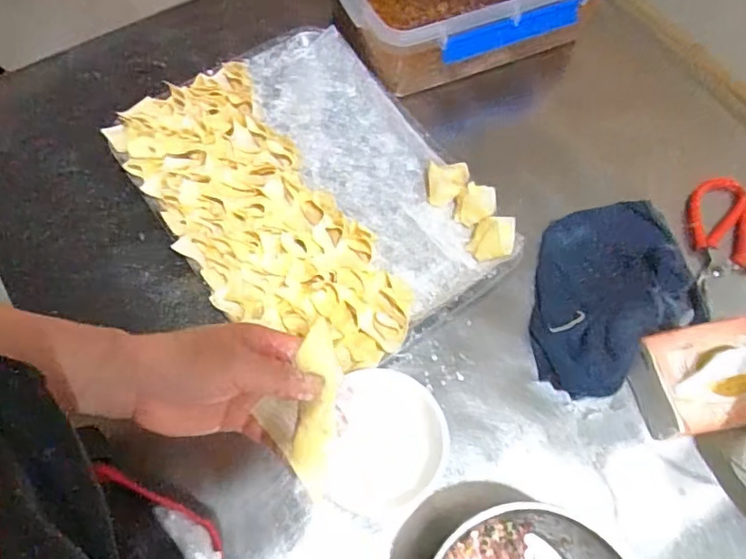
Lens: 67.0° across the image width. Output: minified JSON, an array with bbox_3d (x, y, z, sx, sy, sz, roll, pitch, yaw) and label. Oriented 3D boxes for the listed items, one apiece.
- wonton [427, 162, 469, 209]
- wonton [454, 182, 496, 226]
[{"bbox_3d":[0.081,-0.106,0.625,0.044,0.025,0.046,1,66,-2],"label":"wonton"},{"bbox_3d":[0.110,-0.079,0.606,0.040,0.031,0.039,1,66,-2],"label":"wonton"}]

